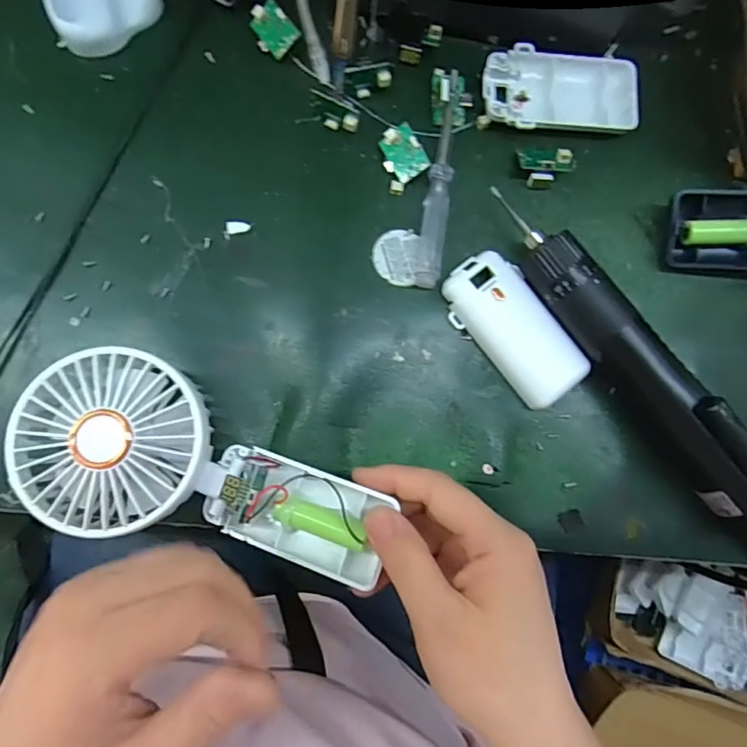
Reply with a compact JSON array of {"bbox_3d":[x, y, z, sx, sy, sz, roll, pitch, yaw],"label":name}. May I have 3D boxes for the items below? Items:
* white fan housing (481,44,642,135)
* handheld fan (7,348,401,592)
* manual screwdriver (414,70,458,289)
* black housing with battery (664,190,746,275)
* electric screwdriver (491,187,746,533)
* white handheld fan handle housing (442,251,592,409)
[{"bbox_3d":[0.115,-0.173,0.315,0.096,0.017,0.051,-4,82,-5],"label":"white fan housing"},{"bbox_3d":[-0.082,0.049,0.246,0.173,0.028,0.079,23,81,-7],"label":"handheld fan"},{"bbox_3d":[0.040,-0.116,0.305,0.015,0.010,0.133,9,82,-3],"label":"manual screwdriver"},{"bbox_3d":[0.221,-0.082,0.305,0.088,0.032,0.045,5,82,-3],"label":"black housing with battery"},{"bbox_3d":[0.146,-0.006,0.282,0.031,0.044,0.229,-37,86,-8],"label":"electric screwdriver"},{"bbox_3d":[0.081,-0.026,0.294,0.044,0.016,0.093,-35,86,-8],"label":"white handheld fan handle housing"}]

